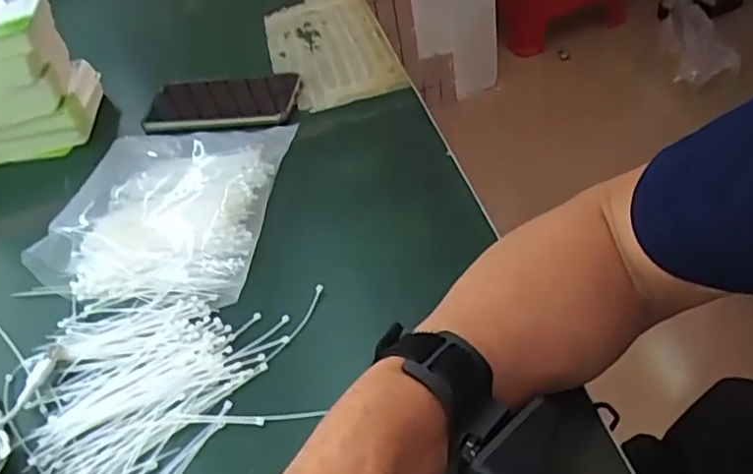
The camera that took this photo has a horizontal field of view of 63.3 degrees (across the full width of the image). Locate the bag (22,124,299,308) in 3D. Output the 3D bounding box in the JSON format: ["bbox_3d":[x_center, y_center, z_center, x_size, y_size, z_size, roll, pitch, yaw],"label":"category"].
[{"bbox_3d":[-0.181,-0.030,0.535,0.184,0.037,0.197,0,48,13],"label":"bag"}]

